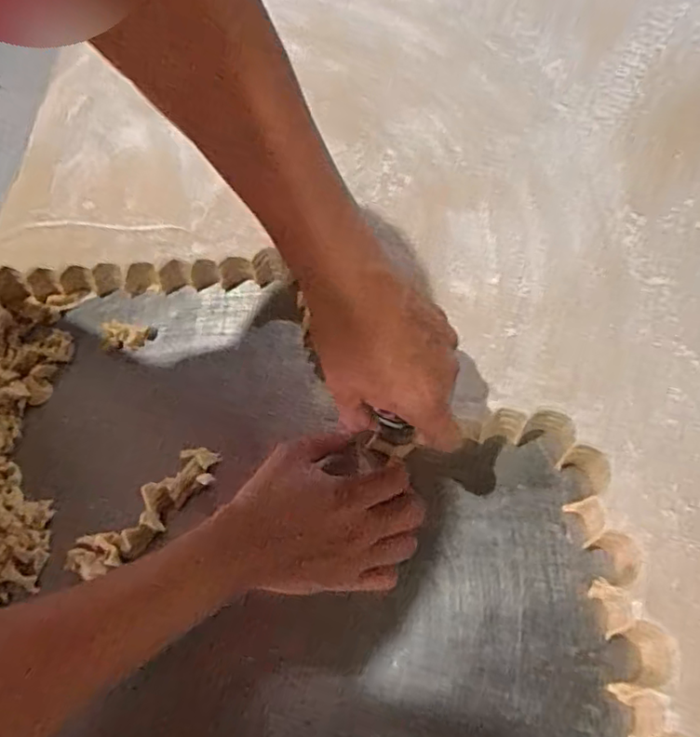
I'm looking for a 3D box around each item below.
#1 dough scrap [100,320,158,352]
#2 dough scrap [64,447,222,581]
[{"bbox_3d":[-0.205,-0.029,0.540,0.049,0.010,0.025,4,63,6],"label":"dough scrap"},{"bbox_3d":[-0.159,0.112,0.461,0.134,0.017,0.042,-41,67,-16],"label":"dough scrap"}]

